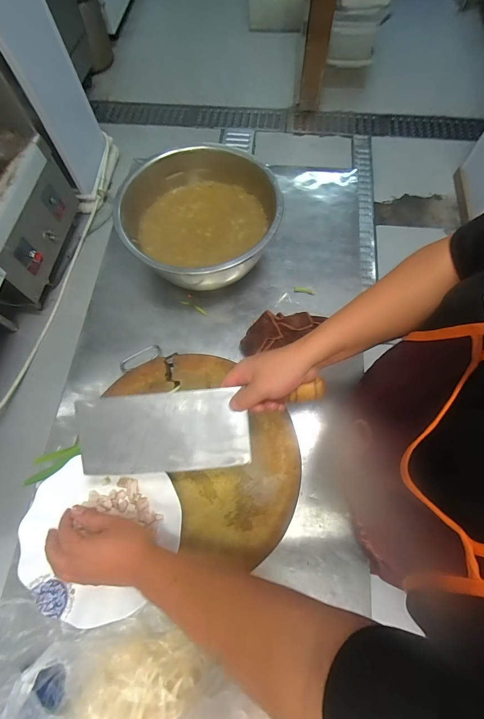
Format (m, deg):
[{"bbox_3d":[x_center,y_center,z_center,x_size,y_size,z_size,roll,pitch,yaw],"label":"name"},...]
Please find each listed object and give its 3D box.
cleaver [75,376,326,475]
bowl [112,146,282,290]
[{"bbox_3d":[-0.056,0.095,0.447,0.321,0.022,0.110,-6,95,-1],"label":"cleaver"},{"bbox_3d":[-0.080,-0.278,0.703,0.299,0.132,0.300,0,69,1],"label":"bowl"}]

